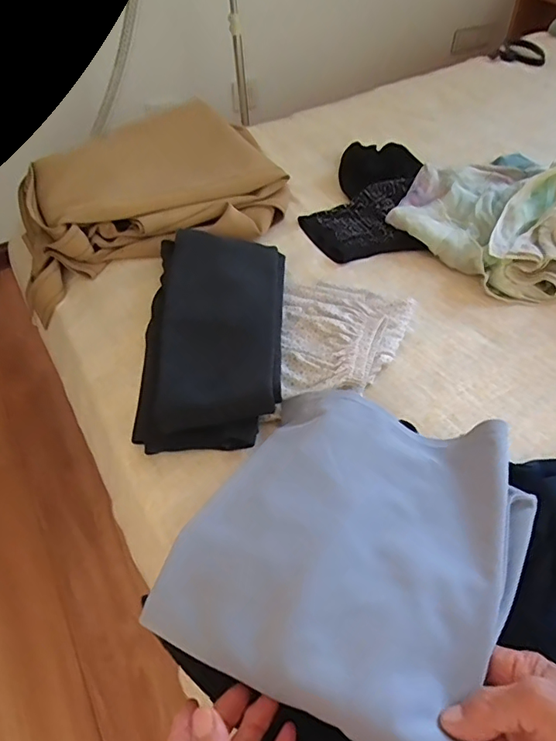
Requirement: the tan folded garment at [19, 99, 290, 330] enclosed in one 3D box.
[{"bbox_3d":[-0.206,-0.286,0.819,0.450,0.117,0.300,-27,54,-20],"label":"tan folded garment"}]

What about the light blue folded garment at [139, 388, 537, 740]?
[{"bbox_3d":[0.066,0.136,0.434,0.245,0.040,0.276,22,54,19],"label":"light blue folded garment"}]

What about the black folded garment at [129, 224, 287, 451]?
[{"bbox_3d":[-0.080,-0.056,0.633,0.168,0.074,0.315,0,50,2],"label":"black folded garment"}]

